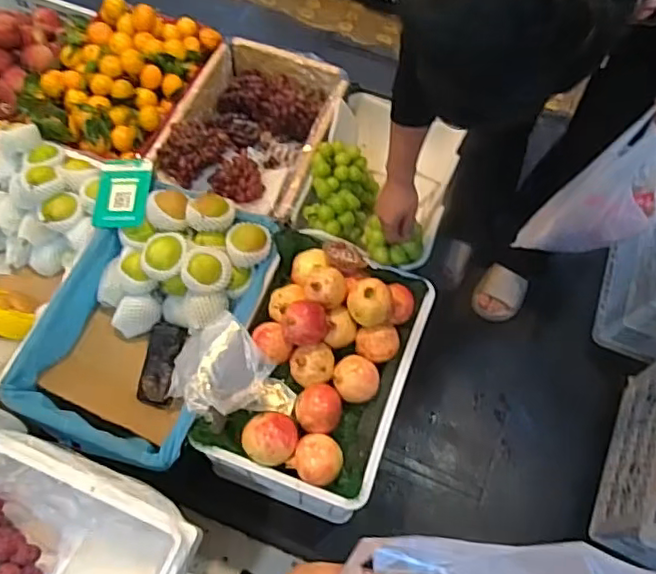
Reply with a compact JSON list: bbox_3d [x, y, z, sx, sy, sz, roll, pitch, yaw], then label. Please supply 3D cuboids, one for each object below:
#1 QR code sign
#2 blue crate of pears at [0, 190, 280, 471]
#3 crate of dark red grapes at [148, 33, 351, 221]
[{"bbox_3d":[-0.438,-0.205,1.297,0.118,0.048,0.164,0,64,-2],"label":"QR code sign"},{"bbox_3d":[-0.358,0.065,1.248,0.380,0.189,0.553,20,65,7],"label":"blue crate of pears"},{"bbox_3d":[-0.182,-0.376,1.518,0.360,0.190,0.498,22,65,8],"label":"crate of dark red grapes"}]

